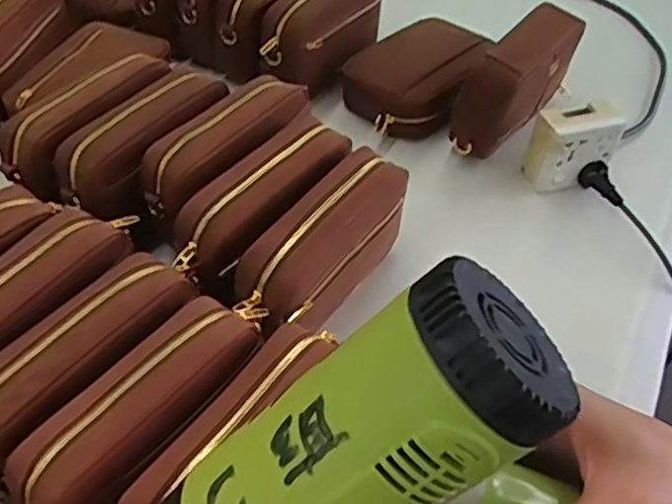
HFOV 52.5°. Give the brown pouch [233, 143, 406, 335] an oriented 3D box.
[{"bbox_3d":[-0.008,-0.011,0.600,0.071,0.088,0.174,30,53,21],"label":"brown pouch"}]

